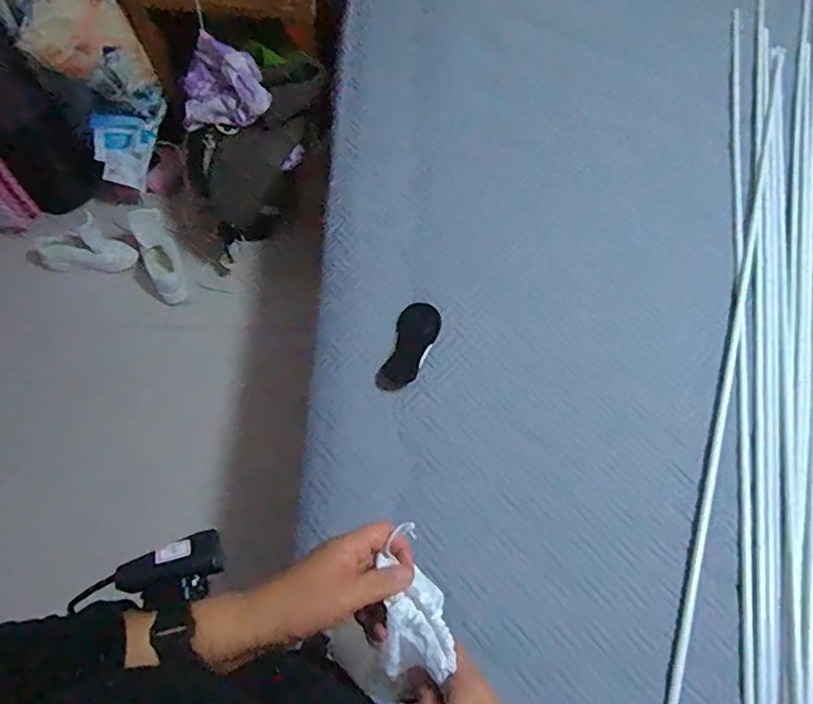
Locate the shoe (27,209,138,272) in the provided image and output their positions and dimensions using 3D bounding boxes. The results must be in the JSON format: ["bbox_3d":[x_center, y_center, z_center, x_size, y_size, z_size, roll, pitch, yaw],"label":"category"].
[{"bbox_3d":[-0.968,-0.314,1.667,0.318,0.109,0.130,-4,64,-5],"label":"shoe"}]

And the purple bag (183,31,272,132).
[{"bbox_3d":[-0.496,-0.708,1.506,0.242,0.169,0.189,-8,64,-7],"label":"purple bag"}]

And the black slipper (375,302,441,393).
[{"bbox_3d":[0.007,-0.008,1.073,0.077,0.027,0.184,20,64,7],"label":"black slipper"}]

